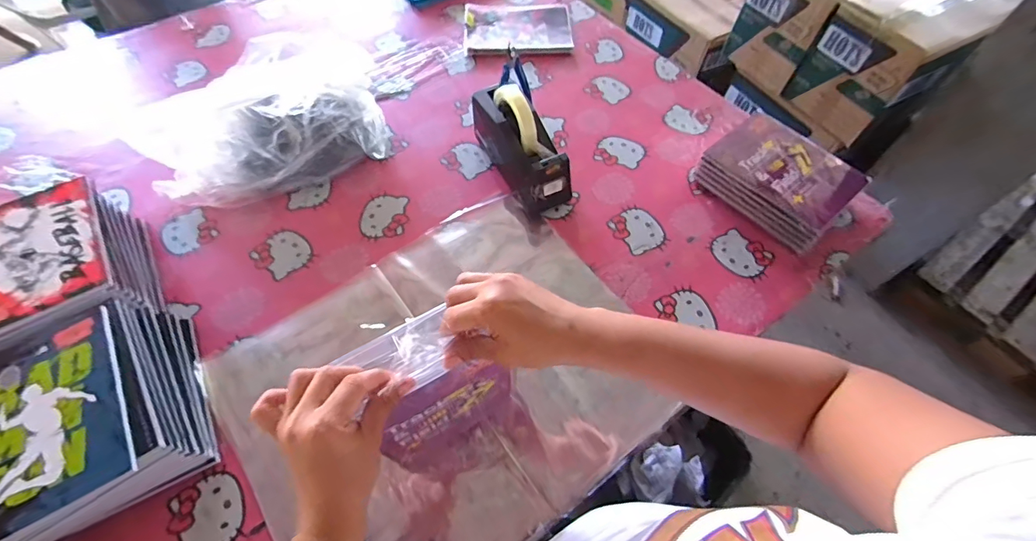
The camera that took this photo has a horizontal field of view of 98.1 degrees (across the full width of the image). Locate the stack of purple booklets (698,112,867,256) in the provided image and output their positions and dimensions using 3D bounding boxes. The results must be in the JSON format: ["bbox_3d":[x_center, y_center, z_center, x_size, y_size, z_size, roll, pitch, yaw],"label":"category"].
[{"bbox_3d":[0.400,-0.142,0.691,0.157,0.067,0.191,-36,66,-20],"label":"stack of purple booklets"}]

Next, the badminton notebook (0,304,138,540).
[{"bbox_3d":[-0.474,0.140,0.440,0.154,0.008,0.201,-29,64,-17],"label":"badminton notebook"}]

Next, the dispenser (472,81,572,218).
[{"bbox_3d":[0.005,-0.198,0.688,0.076,0.132,0.201,-26,63,-15],"label":"dispenser"}]

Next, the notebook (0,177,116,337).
[{"bbox_3d":[-0.584,-0.016,0.536,0.157,0.009,0.197,-28,63,-17],"label":"notebook"}]

